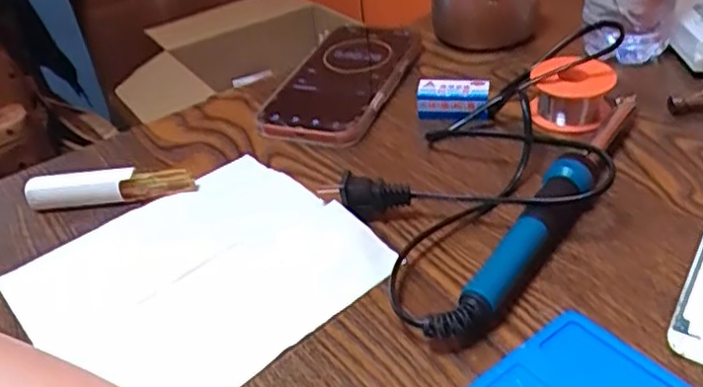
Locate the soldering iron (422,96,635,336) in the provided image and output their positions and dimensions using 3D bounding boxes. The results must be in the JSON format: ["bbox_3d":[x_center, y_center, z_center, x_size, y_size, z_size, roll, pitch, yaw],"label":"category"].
[{"bbox_3d":[0.111,0.005,0.370,0.023,0.024,0.230,20,45,31],"label":"soldering iron"}]

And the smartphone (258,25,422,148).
[{"bbox_3d":[-0.005,-0.094,0.524,0.080,0.013,0.174,10,40,22],"label":"smartphone"}]

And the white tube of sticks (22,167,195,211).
[{"bbox_3d":[-0.153,-0.004,0.429,0.104,0.018,0.016,-5,37,3],"label":"white tube of sticks"}]

